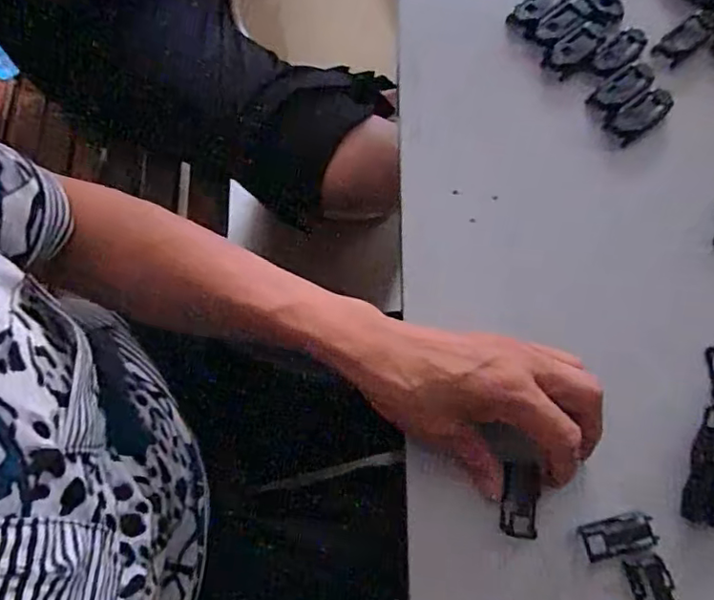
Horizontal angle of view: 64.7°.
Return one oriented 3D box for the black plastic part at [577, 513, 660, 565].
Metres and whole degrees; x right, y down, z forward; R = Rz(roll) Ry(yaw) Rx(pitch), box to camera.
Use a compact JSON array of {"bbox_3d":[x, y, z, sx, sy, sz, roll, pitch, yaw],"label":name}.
[{"bbox_3d":[0.144,0.130,0.310,0.039,0.006,0.019,-13,70,-7],"label":"black plastic part"}]

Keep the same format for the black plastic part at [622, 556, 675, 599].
[{"bbox_3d":[0.161,0.159,0.301,0.021,0.008,0.040,-12,70,-7],"label":"black plastic part"}]

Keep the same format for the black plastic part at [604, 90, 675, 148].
[{"bbox_3d":[0.201,-0.131,0.398,0.052,0.006,0.022,-33,74,-14],"label":"black plastic part"}]

